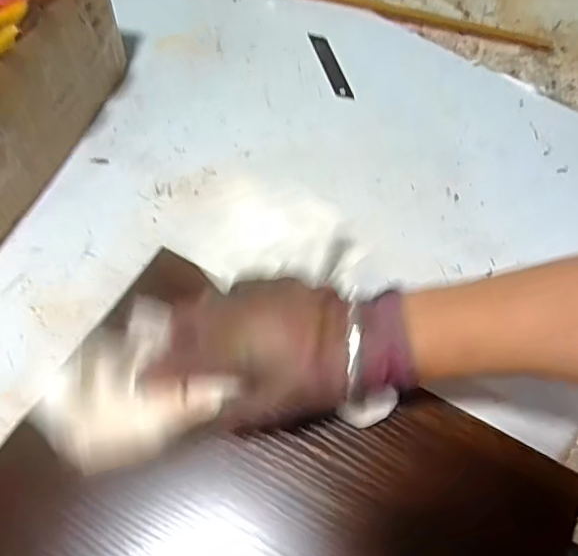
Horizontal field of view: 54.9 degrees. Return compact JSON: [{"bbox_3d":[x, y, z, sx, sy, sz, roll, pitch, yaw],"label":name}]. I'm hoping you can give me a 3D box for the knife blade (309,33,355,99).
[{"bbox_3d":[0.042,-0.215,0.558,0.019,0.004,0.094,-12,63,-10],"label":"knife blade"}]

